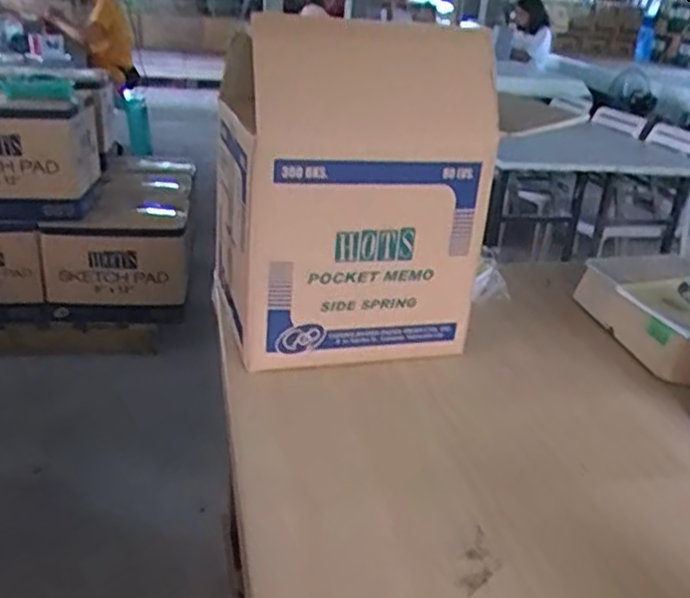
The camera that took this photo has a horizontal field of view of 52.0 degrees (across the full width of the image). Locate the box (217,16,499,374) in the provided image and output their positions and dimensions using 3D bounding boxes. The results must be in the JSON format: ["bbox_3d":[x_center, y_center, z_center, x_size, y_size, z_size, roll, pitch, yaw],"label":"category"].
[{"bbox_3d":[0.000,-0.150,0.949,0.308,0.410,0.239,-2,25,-19],"label":"box"}]

